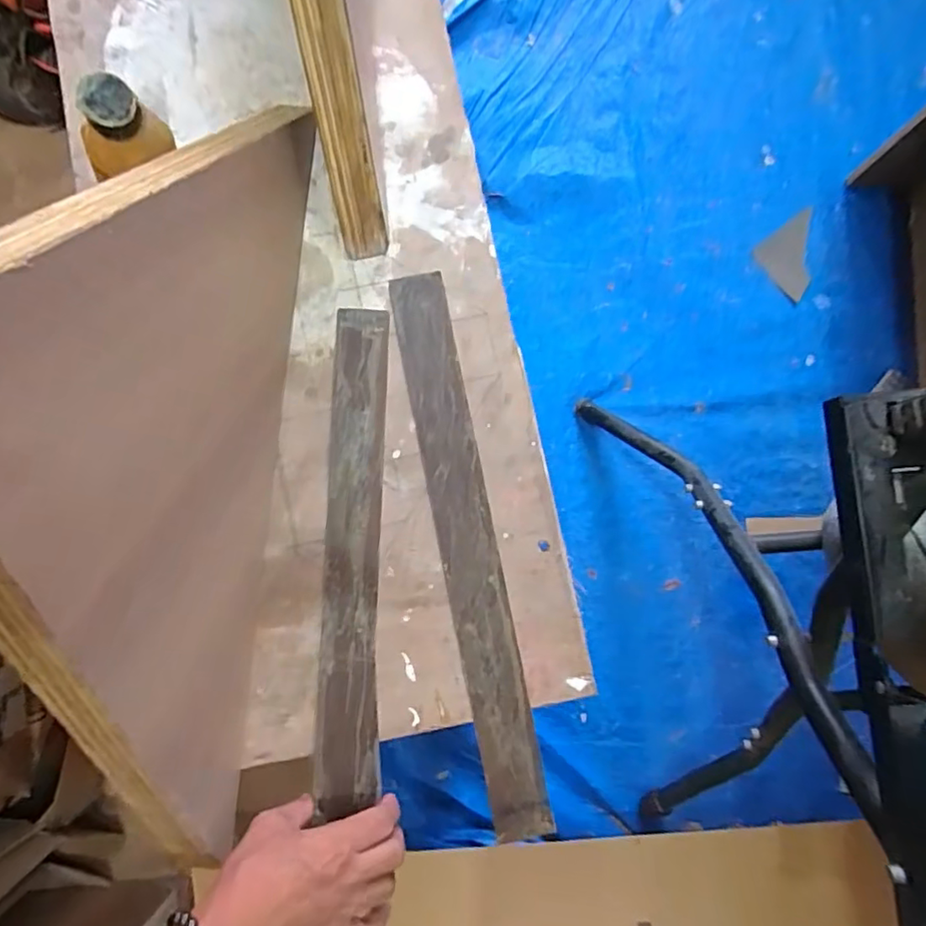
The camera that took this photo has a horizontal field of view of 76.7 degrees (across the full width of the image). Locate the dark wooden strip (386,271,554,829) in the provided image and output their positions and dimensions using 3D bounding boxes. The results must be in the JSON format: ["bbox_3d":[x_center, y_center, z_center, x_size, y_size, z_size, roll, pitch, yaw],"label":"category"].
[{"bbox_3d":[0.003,0.065,0.473,0.048,0.009,0.446,-12,84,-2],"label":"dark wooden strip"}]

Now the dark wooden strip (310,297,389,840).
[{"bbox_3d":[-0.089,0.071,0.474,0.046,0.011,0.392,1,83,-1],"label":"dark wooden strip"}]

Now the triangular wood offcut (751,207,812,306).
[{"bbox_3d":[0.625,-0.387,1.091,0.128,0.020,0.120,-39,83,-8],"label":"triangular wood offcut"}]

